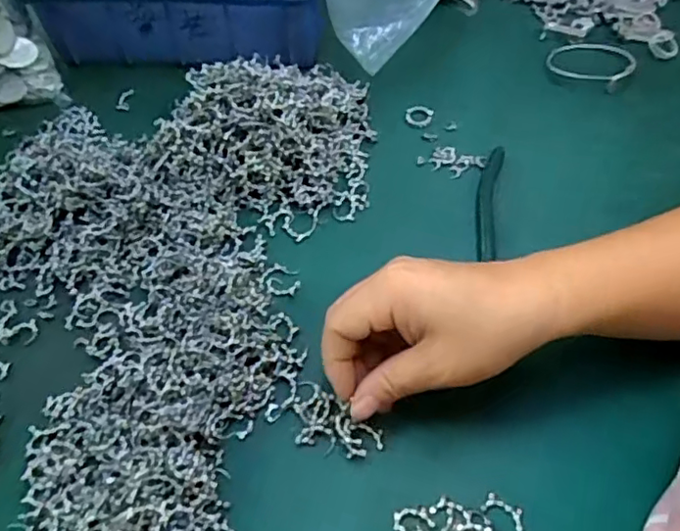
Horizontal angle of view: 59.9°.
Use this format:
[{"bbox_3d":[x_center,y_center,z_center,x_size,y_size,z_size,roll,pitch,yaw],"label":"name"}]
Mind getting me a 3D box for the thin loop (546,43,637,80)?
[{"bbox_3d":[0.200,-0.162,0.469,0.066,0.004,0.055,0,49,8],"label":"thin loop"}]

